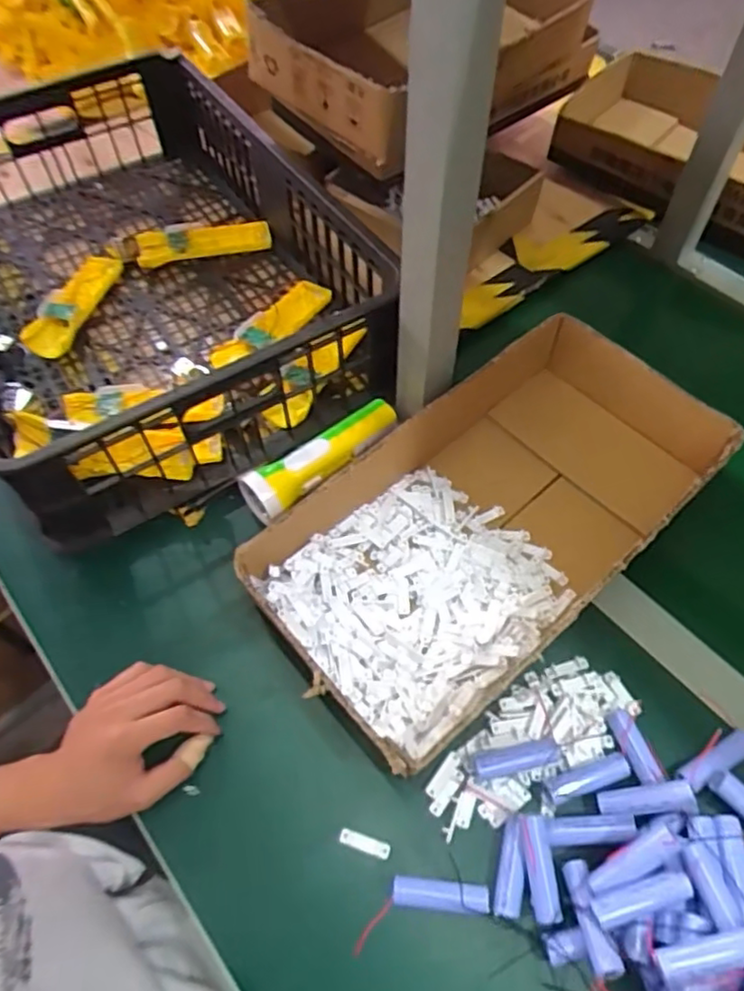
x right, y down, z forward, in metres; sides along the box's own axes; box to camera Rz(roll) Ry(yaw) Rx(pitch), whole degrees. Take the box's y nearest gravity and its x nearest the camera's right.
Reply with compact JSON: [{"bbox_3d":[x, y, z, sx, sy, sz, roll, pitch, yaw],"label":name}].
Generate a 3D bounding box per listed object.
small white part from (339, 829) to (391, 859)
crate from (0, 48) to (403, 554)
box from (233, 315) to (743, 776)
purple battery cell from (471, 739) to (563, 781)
[{"bbox_3d":[-0.006,0.259,0.476,0.039,0.007,0.011,16,59,11],"label":"small white part"},{"bbox_3d":[-0.261,-0.263,0.725,0.395,0.159,0.577,-28,61,-15],"label":"crate"},{"bbox_3d":[0.107,0.019,0.570,0.422,0.079,0.219,-37,62,-21],"label":"box"},{"bbox_3d":[0.111,0.201,0.490,0.066,0.015,0.021,-7,58,-3],"label":"purple battery cell"}]

